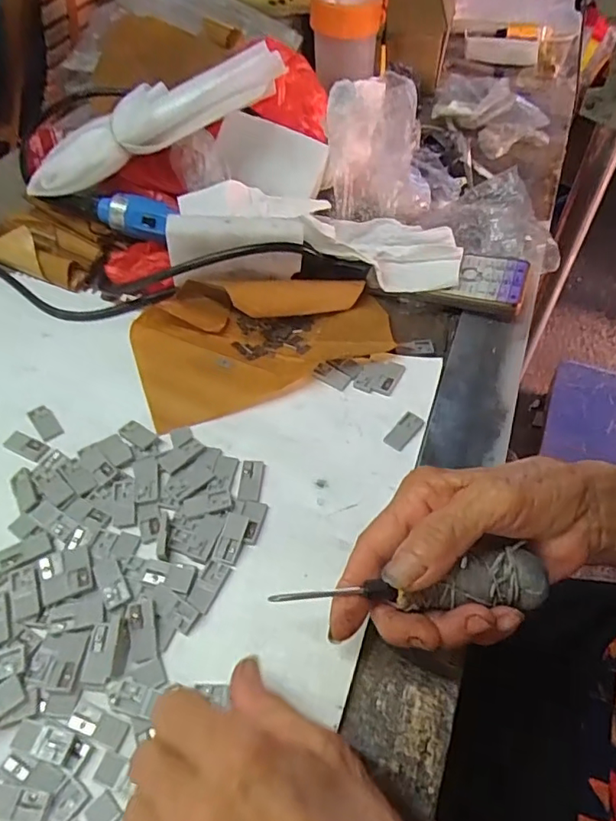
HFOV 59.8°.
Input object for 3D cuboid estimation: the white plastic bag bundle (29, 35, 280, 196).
[{"bbox_3d":[-0.134,-0.253,0.465,0.244,0.038,0.055,-22,52,6],"label":"white plastic bag bundle"}]

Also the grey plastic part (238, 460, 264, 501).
[{"bbox_3d":[-0.036,0.043,0.335,0.013,0.004,0.029,2,51,4],"label":"grey plastic part"}]

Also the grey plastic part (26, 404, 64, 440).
[{"bbox_3d":[-0.181,0.007,0.368,0.014,0.004,0.032,-33,57,-22],"label":"grey plastic part"}]

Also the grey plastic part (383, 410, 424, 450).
[{"bbox_3d":[0.064,0.013,0.355,0.016,0.005,0.029,34,60,26],"label":"grey plastic part"}]

